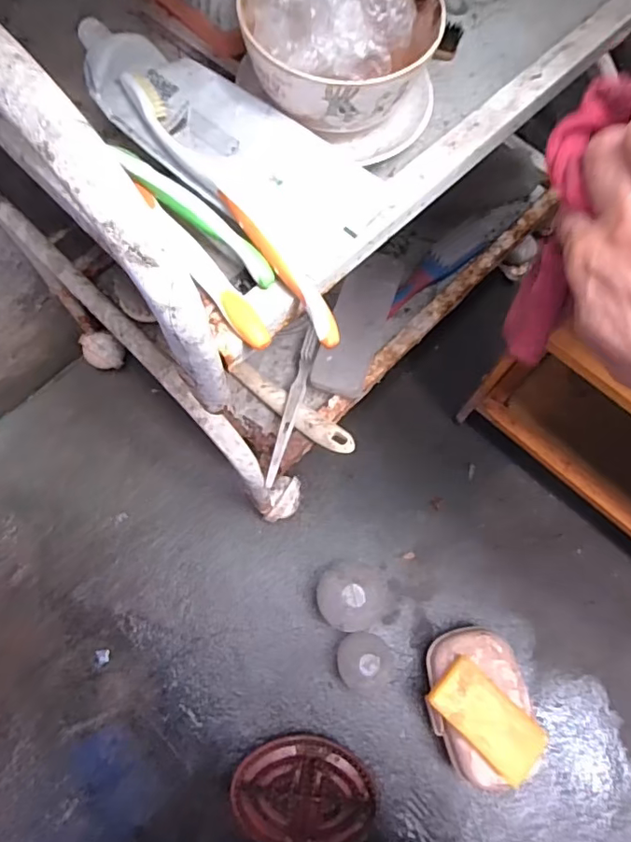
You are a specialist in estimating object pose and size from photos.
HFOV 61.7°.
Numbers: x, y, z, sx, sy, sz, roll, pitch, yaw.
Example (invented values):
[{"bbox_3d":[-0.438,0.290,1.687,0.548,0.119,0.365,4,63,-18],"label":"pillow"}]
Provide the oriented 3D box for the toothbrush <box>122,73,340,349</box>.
[{"bbox_3d":[-0.042,-0.103,0.250,0.013,0.016,0.175,-33,73,-14],"label":"toothbrush"}]

